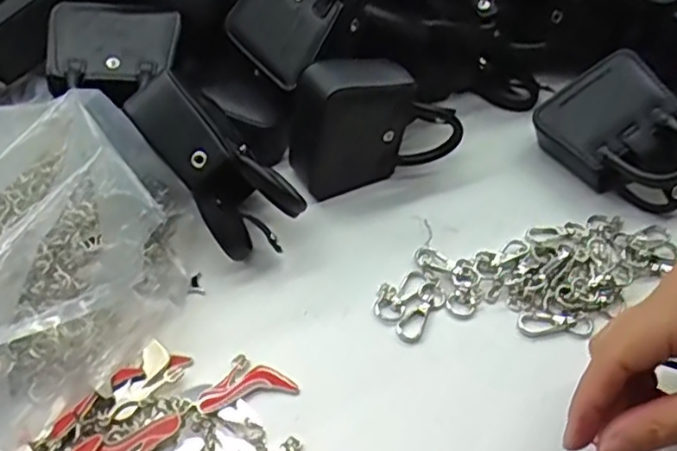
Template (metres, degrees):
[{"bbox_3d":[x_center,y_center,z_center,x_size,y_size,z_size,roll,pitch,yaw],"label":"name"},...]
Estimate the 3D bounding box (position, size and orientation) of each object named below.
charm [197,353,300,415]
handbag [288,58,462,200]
[{"bbox_3d":[-0.045,0.073,0.328,0.046,0.004,0.027,-9,49,-14],"label":"charm"},{"bbox_3d":[0.023,-0.063,0.415,0.101,0.075,0.045,-11,50,-16],"label":"handbag"}]

